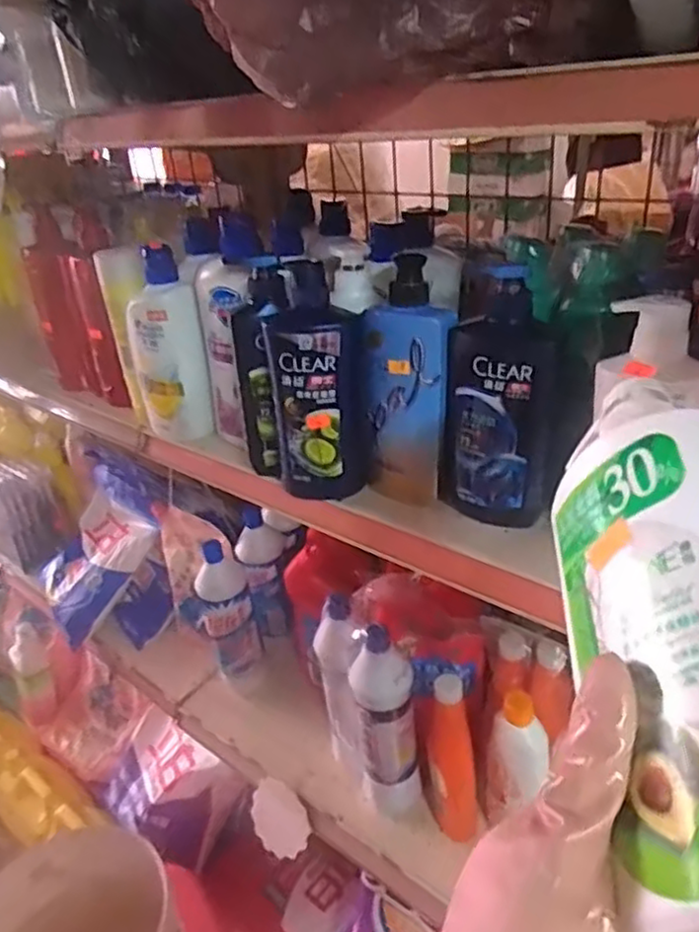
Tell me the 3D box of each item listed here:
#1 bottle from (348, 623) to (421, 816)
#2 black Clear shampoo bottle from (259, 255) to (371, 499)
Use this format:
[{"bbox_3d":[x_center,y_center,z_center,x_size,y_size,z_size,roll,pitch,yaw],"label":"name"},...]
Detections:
[{"bbox_3d":[0.042,0.306,0.808,0.068,0.253,0.059,-5,28,-2],"label":"bottle"},{"bbox_3d":[-0.032,-0.080,0.653,0.083,0.216,0.074,-6,28,-3],"label":"black Clear shampoo bottle"}]

